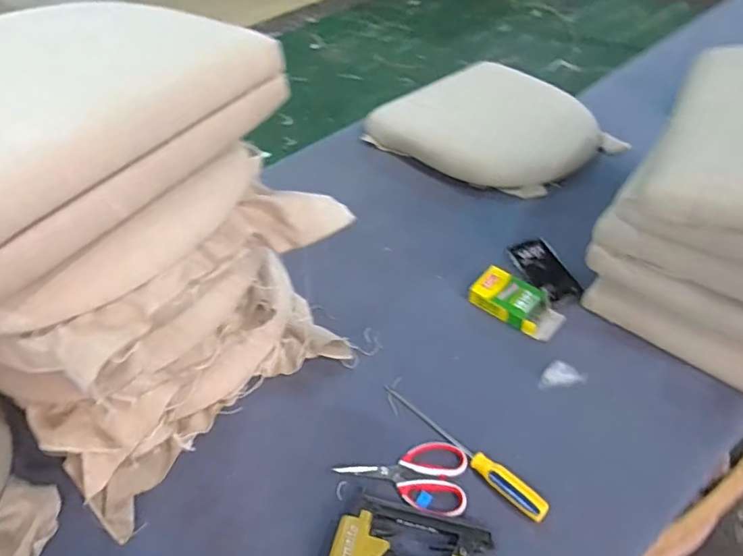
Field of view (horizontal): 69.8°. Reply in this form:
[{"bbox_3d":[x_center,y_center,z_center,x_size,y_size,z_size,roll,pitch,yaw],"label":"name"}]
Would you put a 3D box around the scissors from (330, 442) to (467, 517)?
[{"bbox_3d":[0.049,0.274,0.769,0.183,0.019,0.096,12,49,17],"label":"scissors"}]

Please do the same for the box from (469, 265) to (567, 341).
[{"bbox_3d":[0.259,0.040,0.947,0.160,0.038,0.082,30,57,30],"label":"box"}]

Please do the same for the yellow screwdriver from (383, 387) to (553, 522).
[{"bbox_3d":[0.130,0.245,0.781,0.026,0.023,0.284,-37,54,-26],"label":"yellow screwdriver"}]

